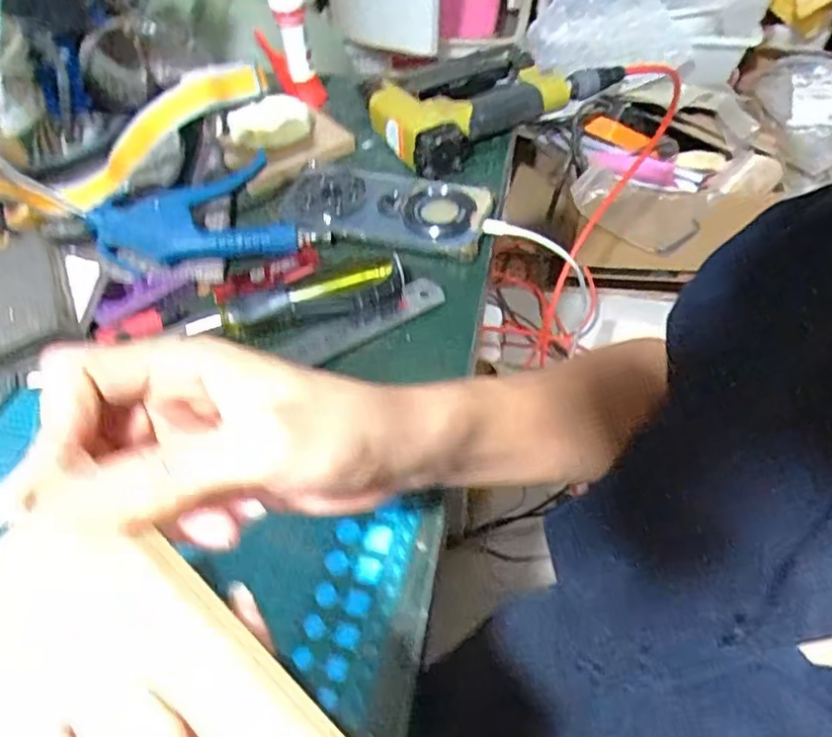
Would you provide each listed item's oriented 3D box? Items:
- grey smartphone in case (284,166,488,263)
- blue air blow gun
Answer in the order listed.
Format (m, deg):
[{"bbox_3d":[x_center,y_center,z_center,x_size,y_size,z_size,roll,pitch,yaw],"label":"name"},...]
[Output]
[{"bbox_3d":[-0.030,-0.131,0.498,0.170,0.015,0.082,10,53,9],"label":"grey smartphone in case"},{"bbox_3d":[-0.157,-0.111,0.469,0.144,0.035,0.102,-29,57,-20],"label":"blue air blow gun"}]

